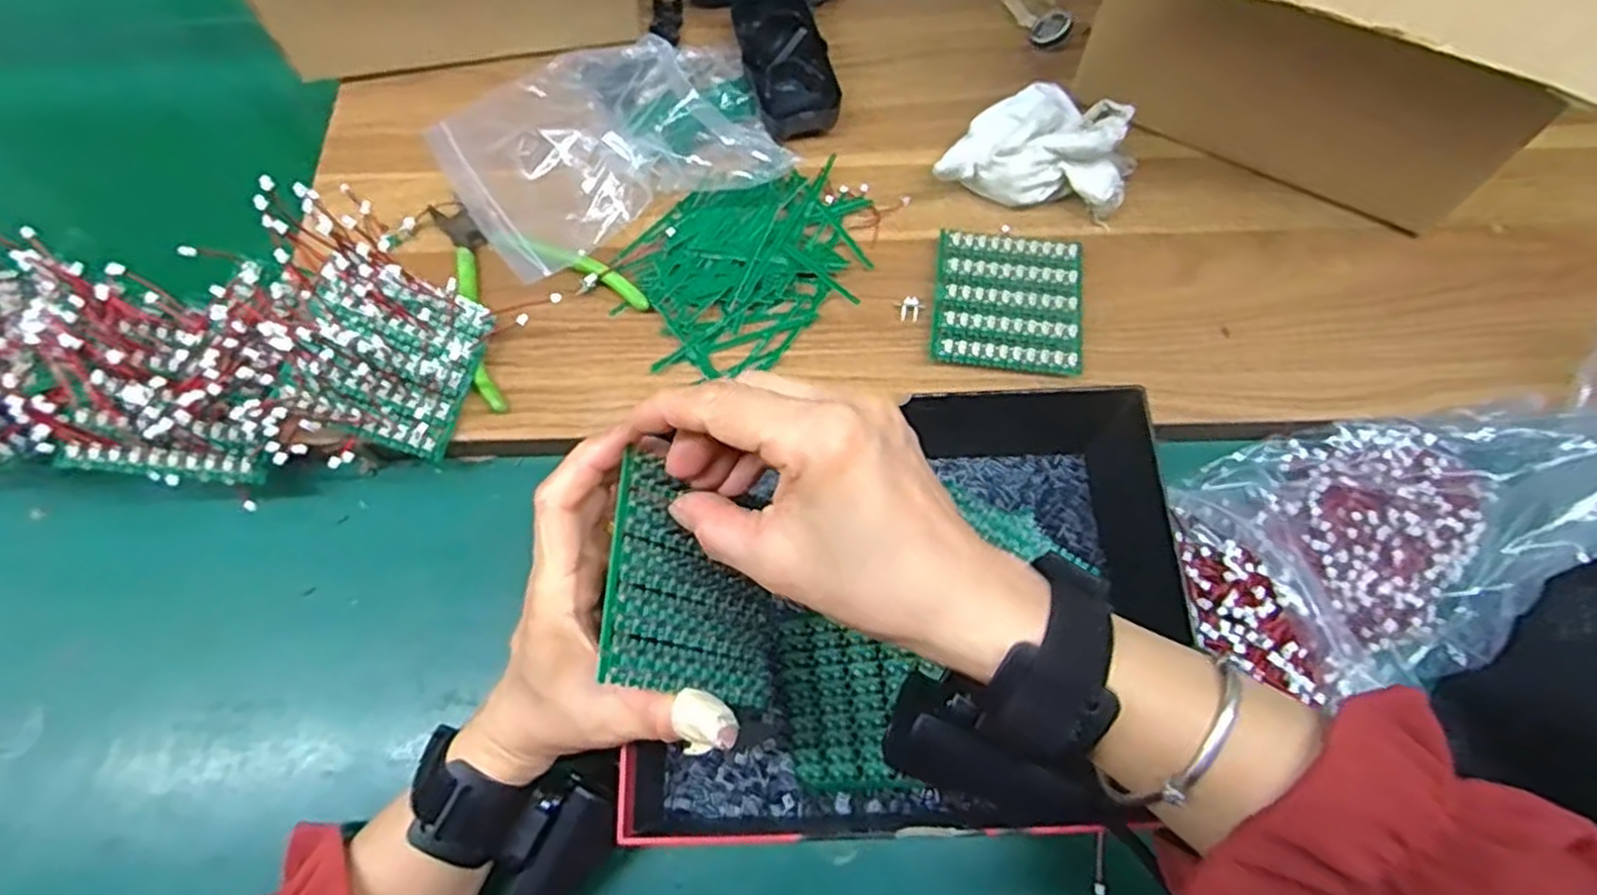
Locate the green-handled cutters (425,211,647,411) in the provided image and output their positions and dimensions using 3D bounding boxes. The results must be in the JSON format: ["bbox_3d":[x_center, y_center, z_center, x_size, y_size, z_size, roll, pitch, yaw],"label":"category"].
[{"bbox_3d":[-0.170,-0.103,0.454,0.104,0.026,0.136,-38,72,-13],"label":"green-handled cutters"}]

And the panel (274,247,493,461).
[{"bbox_3d":[-0.210,-0.047,0.405,0.081,0.010,0.085,25,75,-36],"label":"panel"}]

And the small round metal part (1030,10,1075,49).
[{"bbox_3d":[0.170,-0.282,0.529,0.028,0.009,0.024,-46,57,18],"label":"small round metal part"}]

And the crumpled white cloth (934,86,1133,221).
[{"bbox_3d":[0.142,-0.184,0.468,0.117,0.057,0.073,5,68,3],"label":"crumpled white cloth"}]

